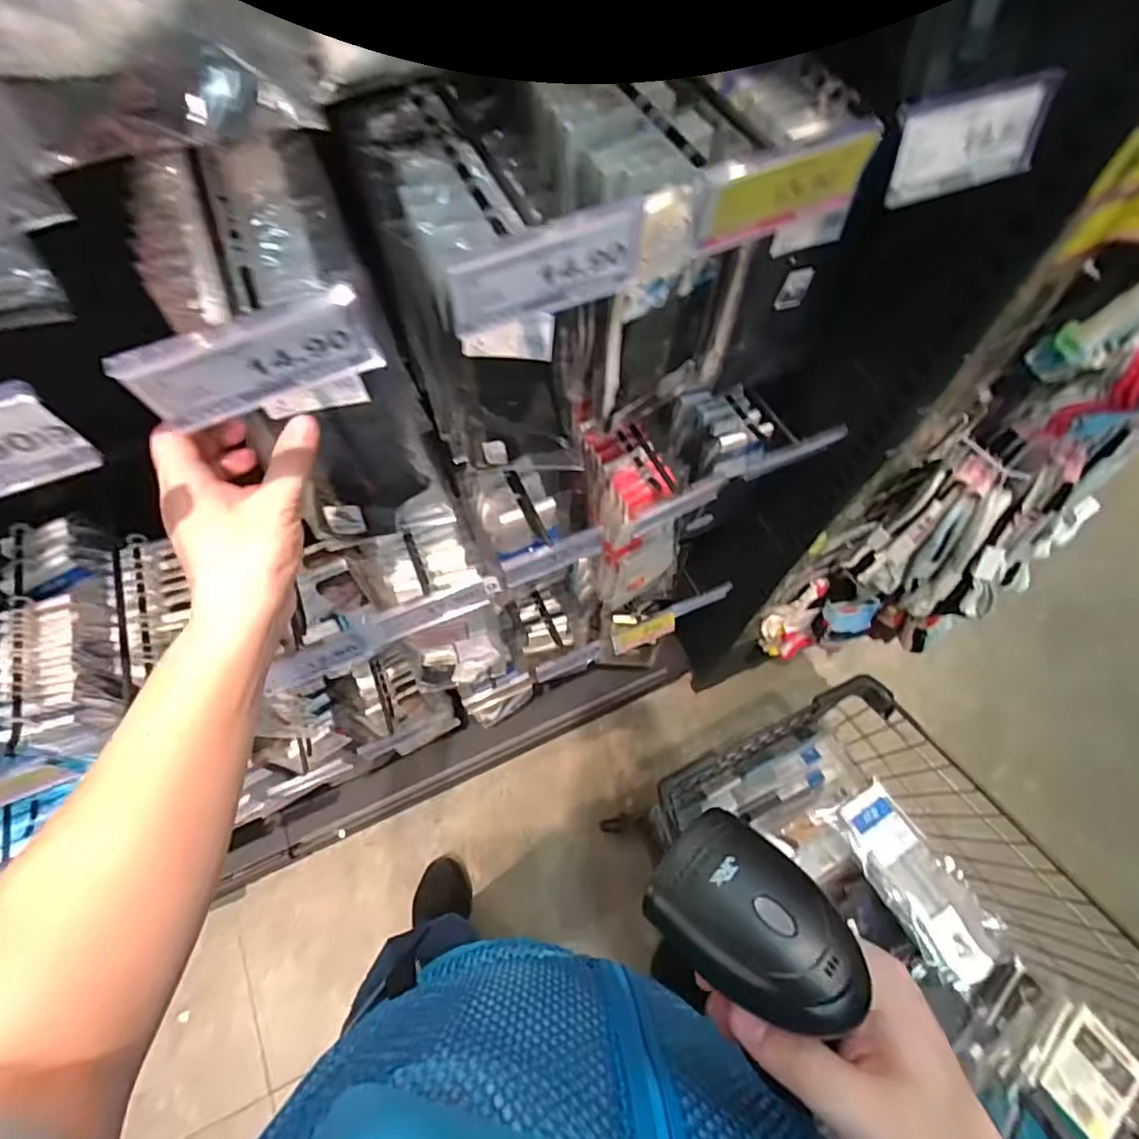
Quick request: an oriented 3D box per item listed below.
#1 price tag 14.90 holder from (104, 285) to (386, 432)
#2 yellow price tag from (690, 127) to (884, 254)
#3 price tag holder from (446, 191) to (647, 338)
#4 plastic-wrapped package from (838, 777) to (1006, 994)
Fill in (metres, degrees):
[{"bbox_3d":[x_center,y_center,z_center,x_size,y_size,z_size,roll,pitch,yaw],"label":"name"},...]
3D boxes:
[{"bbox_3d":[-0.139,-0.092,0.274,0.100,0.049,0.009,-22,67,-10],"label":"price tag 14.90 holder"},{"bbox_3d":[0.112,-0.198,0.318,0.099,0.047,0.008,-22,67,-10],"label":"yellow price tag"},{"bbox_3d":[-0.010,-0.146,0.300,0.099,0.045,0.007,-22,67,-10],"label":"price tag holder"},{"bbox_3d":[0.431,0.382,0.760,0.106,0.043,0.214,-30,68,-13],"label":"plastic-wrapped package"}]

